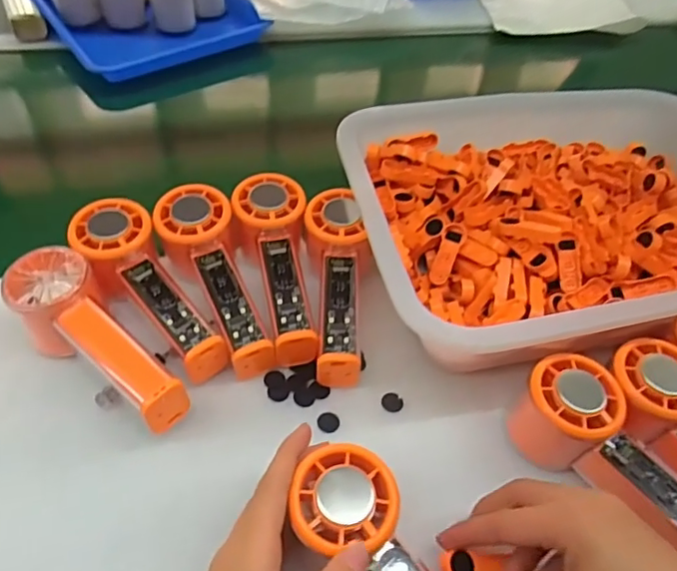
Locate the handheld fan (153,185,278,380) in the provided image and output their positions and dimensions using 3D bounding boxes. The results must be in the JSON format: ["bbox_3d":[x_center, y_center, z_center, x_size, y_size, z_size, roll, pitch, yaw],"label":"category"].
[{"bbox_3d":[-0.092,-0.004,0.418,0.055,0.047,0.159,-19,68,-20],"label":"handheld fan"}]

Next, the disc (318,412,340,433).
[{"bbox_3d":[-0.007,0.094,0.382,0.015,0.004,0.015,2,48,-3],"label":"disc"}]

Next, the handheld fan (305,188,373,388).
[{"bbox_3d":[0.001,-0.003,0.417,0.047,0.026,0.153,1,61,-4],"label":"handheld fan"}]

